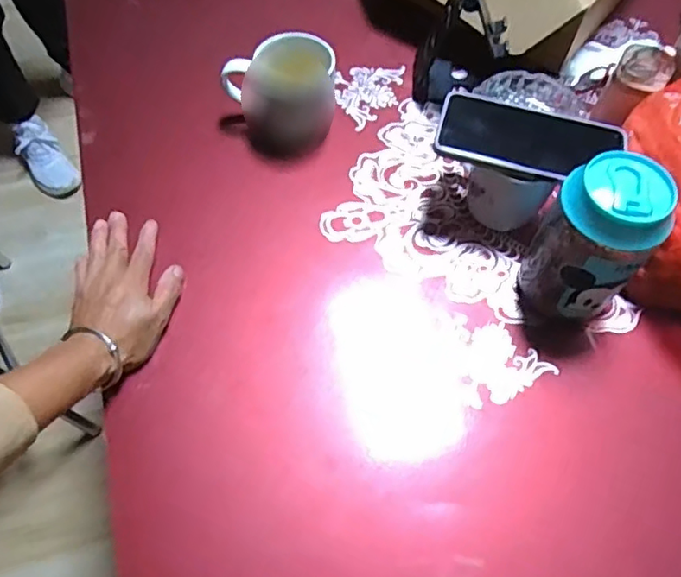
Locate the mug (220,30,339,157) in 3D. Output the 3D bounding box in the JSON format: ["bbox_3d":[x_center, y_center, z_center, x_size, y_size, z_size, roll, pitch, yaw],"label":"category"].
[{"bbox_3d":[-0.058,-0.193,0.601,0.119,0.091,0.081,-5,61,-6],"label":"mug"}]

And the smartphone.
[{"bbox_3d":[0.167,-0.132,0.519,0.157,0.013,0.082,18,61,7],"label":"smartphone"}]

